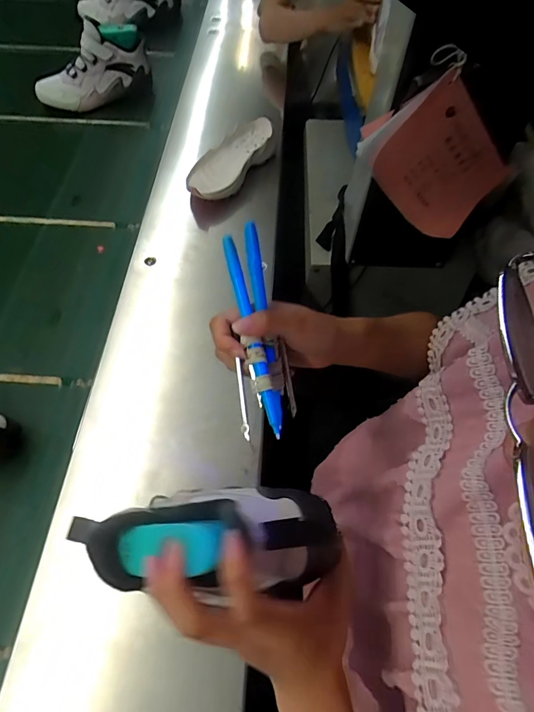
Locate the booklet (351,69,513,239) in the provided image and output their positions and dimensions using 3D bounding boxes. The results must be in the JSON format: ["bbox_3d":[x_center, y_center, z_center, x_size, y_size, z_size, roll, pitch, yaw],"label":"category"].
[{"bbox_3d":[0.217,-0.248,0.503,0.129,0.183,0.039,-45,39,21],"label":"booklet"}]

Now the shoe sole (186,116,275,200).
[{"bbox_3d":[-0.072,-0.353,0.716,0.083,0.071,0.209,41,69,20],"label":"shoe sole"}]

